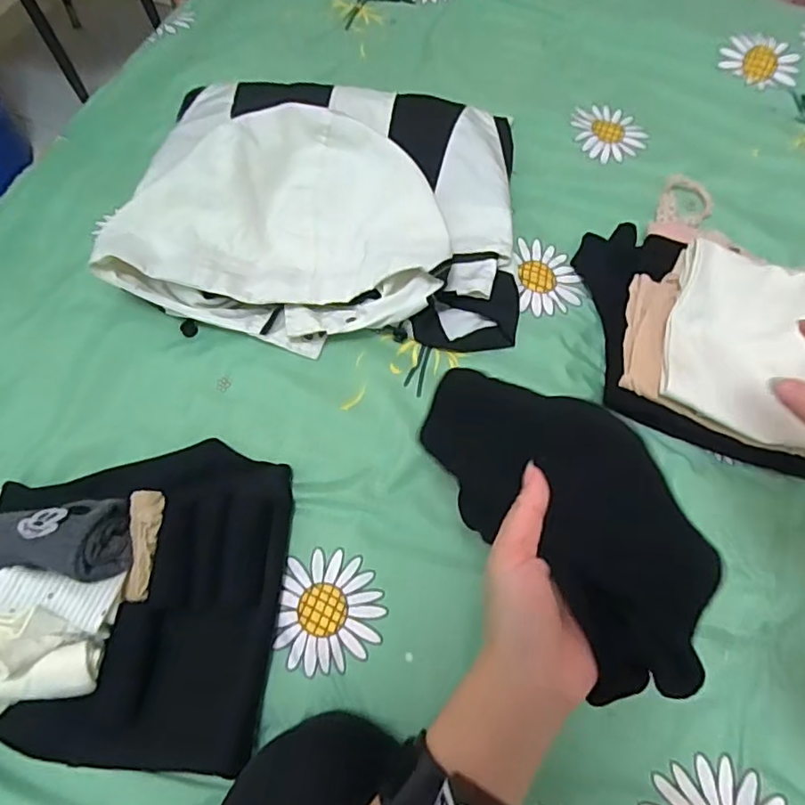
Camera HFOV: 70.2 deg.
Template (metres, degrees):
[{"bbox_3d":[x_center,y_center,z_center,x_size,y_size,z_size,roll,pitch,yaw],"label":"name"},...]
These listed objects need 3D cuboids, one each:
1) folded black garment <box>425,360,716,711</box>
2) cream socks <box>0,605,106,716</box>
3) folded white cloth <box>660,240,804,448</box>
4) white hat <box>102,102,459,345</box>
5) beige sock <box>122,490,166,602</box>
[{"bbox_3d":[0.110,0.059,0.354,0.118,0.061,0.206,-28,67,-14],"label":"folded black garment"},{"bbox_3d":[-0.251,0.171,0.373,0.089,0.047,0.062,-5,64,-3],"label":"cream socks"},{"bbox_3d":[0.320,-0.052,0.495,0.174,0.049,0.162,14,64,6],"label":"folded white cloth"},{"bbox_3d":[-0.120,-0.173,0.548,0.304,0.058,0.231,-7,64,-4],"label":"white hat"},{"bbox_3d":[-0.189,0.104,0.418,0.025,0.018,0.078,1,76,0],"label":"beige sock"}]

